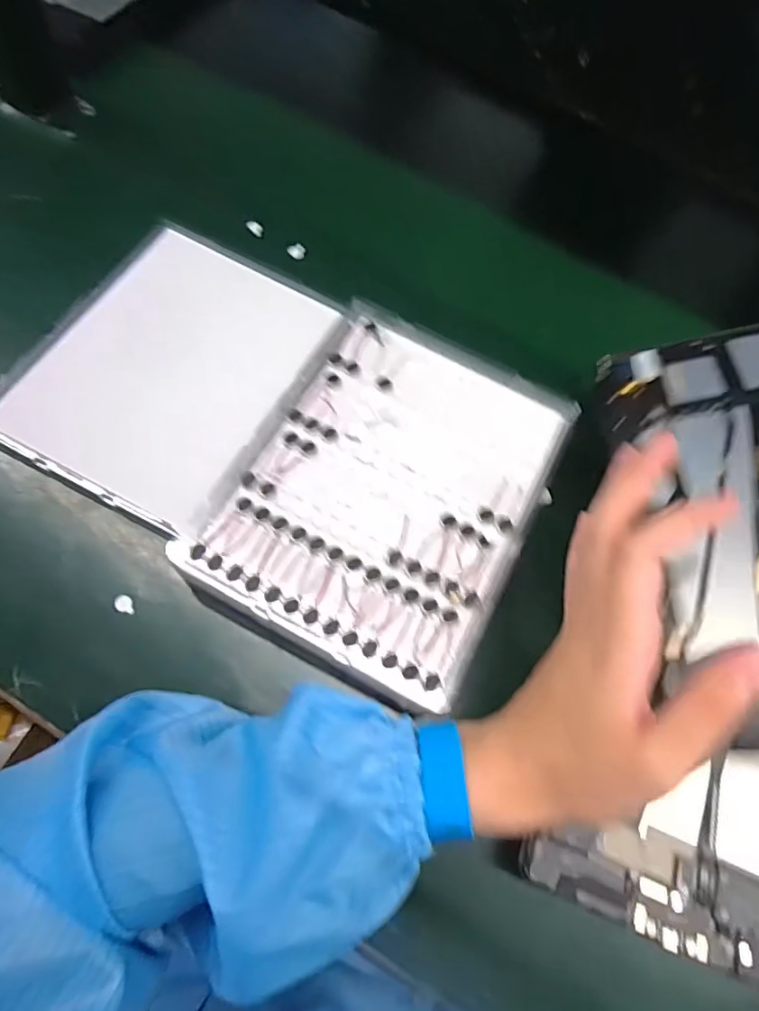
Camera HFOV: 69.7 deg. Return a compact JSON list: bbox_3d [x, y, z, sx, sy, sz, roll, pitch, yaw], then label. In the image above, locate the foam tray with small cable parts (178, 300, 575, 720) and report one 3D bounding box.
[{"bbox_3d":[0.008,-0.008,0.343,0.166,0.047,0.215,28,67,5],"label":"foam tray with small cable parts"}]

